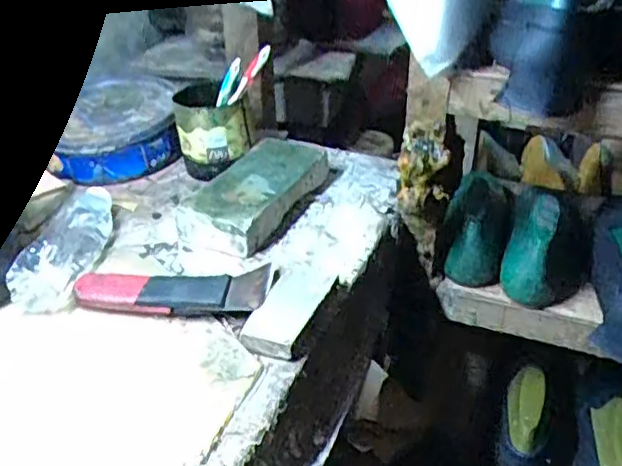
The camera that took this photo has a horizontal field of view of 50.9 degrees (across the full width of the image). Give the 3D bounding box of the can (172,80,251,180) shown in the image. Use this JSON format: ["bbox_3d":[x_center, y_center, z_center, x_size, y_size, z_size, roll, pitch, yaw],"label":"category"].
[{"bbox_3d":[-0.121,-0.125,0.789,0.080,0.091,0.097,-9,33,-12],"label":"can"}]

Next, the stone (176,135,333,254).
[{"bbox_3d":[-0.060,-0.043,0.722,0.098,0.052,0.186,15,36,24],"label":"stone"}]

